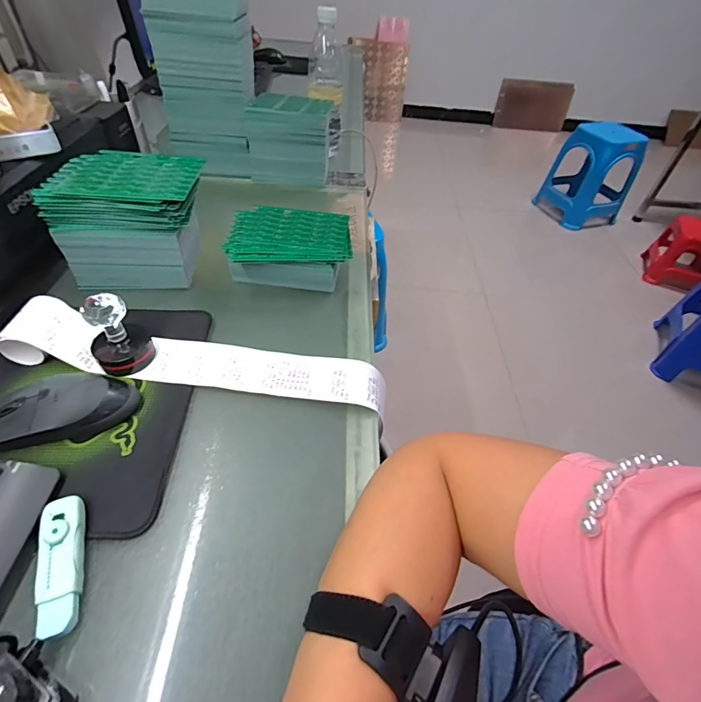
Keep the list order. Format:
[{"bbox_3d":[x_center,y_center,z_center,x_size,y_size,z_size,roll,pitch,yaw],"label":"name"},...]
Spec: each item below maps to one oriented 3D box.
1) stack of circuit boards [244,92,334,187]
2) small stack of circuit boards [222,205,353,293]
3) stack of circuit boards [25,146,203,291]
[{"bbox_3d":[-0.104,-0.363,0.681,0.136,0.117,0.086,3,47,-3],"label":"stack of circuit boards"},{"bbox_3d":[-0.076,-0.133,0.512,0.149,0.056,0.111,0,47,-5],"label":"small stack of circuit boards"},{"bbox_3d":[-0.250,-0.155,0.475,0.152,0.119,0.111,1,47,-4],"label":"stack of circuit boards"}]

